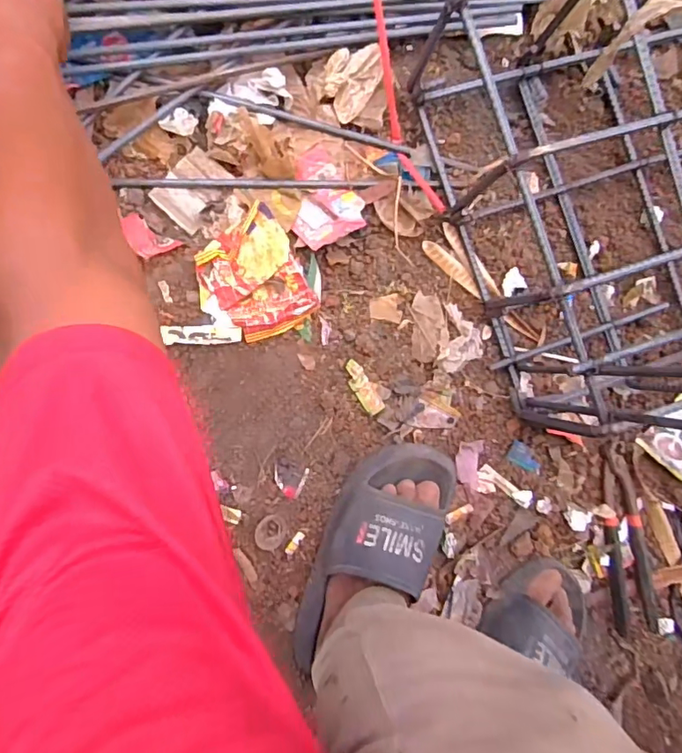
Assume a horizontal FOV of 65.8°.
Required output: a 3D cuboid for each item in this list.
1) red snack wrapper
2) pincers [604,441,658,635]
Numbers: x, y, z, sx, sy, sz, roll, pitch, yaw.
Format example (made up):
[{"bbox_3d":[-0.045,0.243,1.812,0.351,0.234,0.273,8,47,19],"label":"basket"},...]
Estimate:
[{"bbox_3d":[-0.085,-0.099,0.546,0.093,0.033,0.114,-36,97,-5],"label":"red snack wrapper"},{"bbox_3d":[0.340,0.195,0.630,0.057,0.020,0.225,-10,94,-8],"label":"pincers"}]

